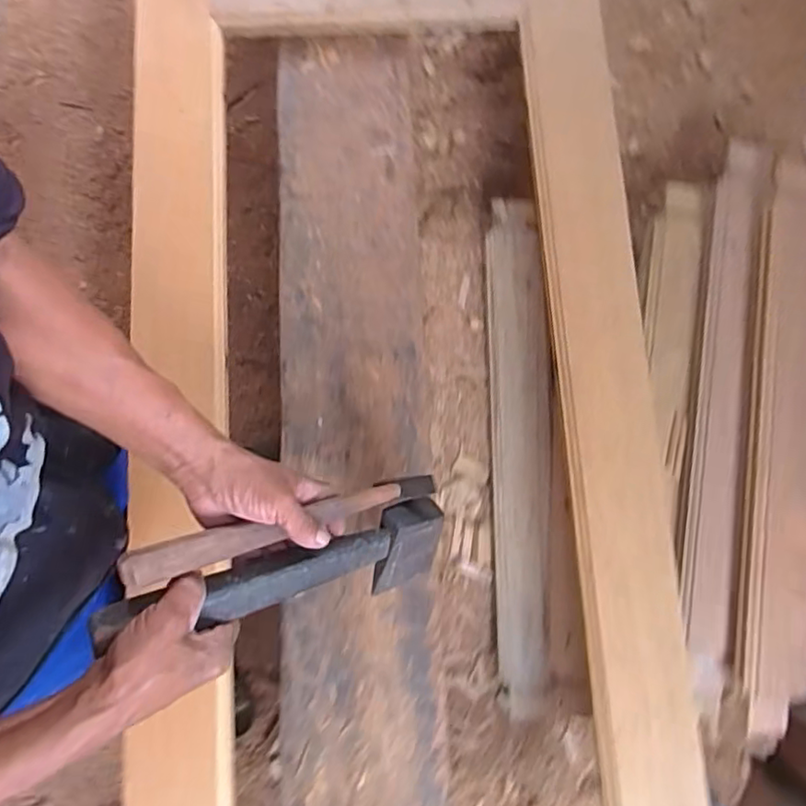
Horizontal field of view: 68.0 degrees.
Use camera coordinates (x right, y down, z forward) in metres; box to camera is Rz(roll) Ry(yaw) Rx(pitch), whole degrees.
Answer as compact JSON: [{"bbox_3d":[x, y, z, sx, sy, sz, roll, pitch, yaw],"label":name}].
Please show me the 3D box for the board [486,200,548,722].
[{"bbox_3d":[0.159,0.067,0.834,0.079,0.032,0.702,-3,82,21],"label":"board"}]

